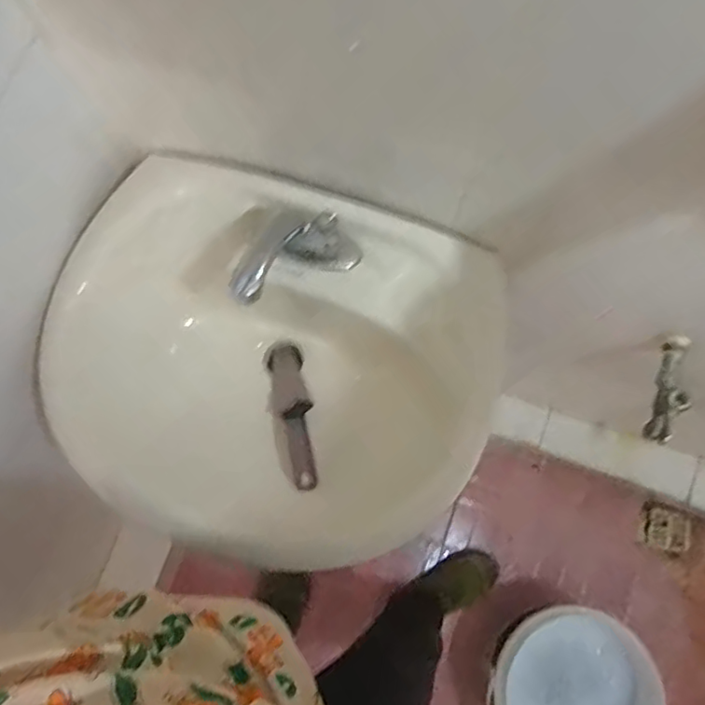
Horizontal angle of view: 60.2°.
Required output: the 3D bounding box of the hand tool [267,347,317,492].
[{"bbox_3d":[-0.070,0.069,0.716,0.044,0.020,0.196,-13,51,-3],"label":"hand tool"}]

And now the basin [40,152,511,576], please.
[{"bbox_3d":[-0.098,0.017,0.680,0.461,0.154,0.374,19,79,3],"label":"basin"}]

